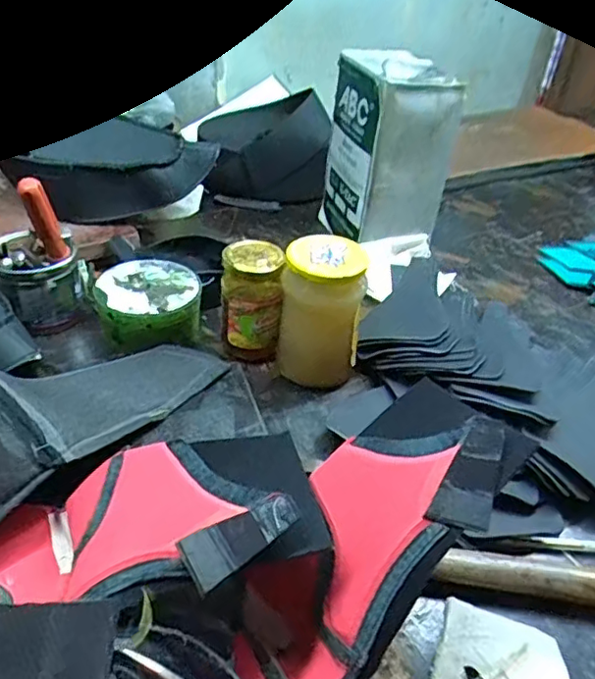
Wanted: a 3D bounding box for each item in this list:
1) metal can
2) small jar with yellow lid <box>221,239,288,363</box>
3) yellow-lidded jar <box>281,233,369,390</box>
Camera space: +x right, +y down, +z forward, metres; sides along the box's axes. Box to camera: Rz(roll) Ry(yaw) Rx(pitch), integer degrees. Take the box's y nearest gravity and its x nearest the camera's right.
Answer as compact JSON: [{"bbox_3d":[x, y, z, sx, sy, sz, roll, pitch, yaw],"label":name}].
[{"bbox_3d":[0.110,-0.234,0.776,0.103,0.216,0.163,-7,40,-17],"label":"metal can"},{"bbox_3d":[-0.044,-0.034,0.586,0.057,0.110,0.052,4,38,-4],"label":"small jar with yellow lid"},{"bbox_3d":[0.022,-0.029,0.566,0.075,0.122,0.062,7,38,0],"label":"yellow-lidded jar"}]

